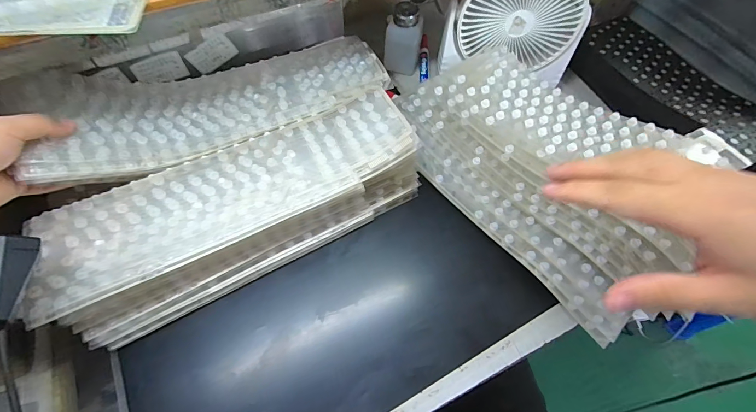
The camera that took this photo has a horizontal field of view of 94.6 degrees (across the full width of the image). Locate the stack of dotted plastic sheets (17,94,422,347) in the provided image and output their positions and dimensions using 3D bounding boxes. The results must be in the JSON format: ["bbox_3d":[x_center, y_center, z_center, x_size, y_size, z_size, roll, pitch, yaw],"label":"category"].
[{"bbox_3d":[-0.147,-0.004,0.406,0.401,0.094,0.134,-26,66,-14],"label":"stack of dotted plastic sheets"}]

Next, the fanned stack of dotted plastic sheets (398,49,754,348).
[{"bbox_3d":[0.215,-0.050,0.436,0.202,0.099,0.402,-41,72,-17],"label":"fanned stack of dotted plastic sheets"}]

